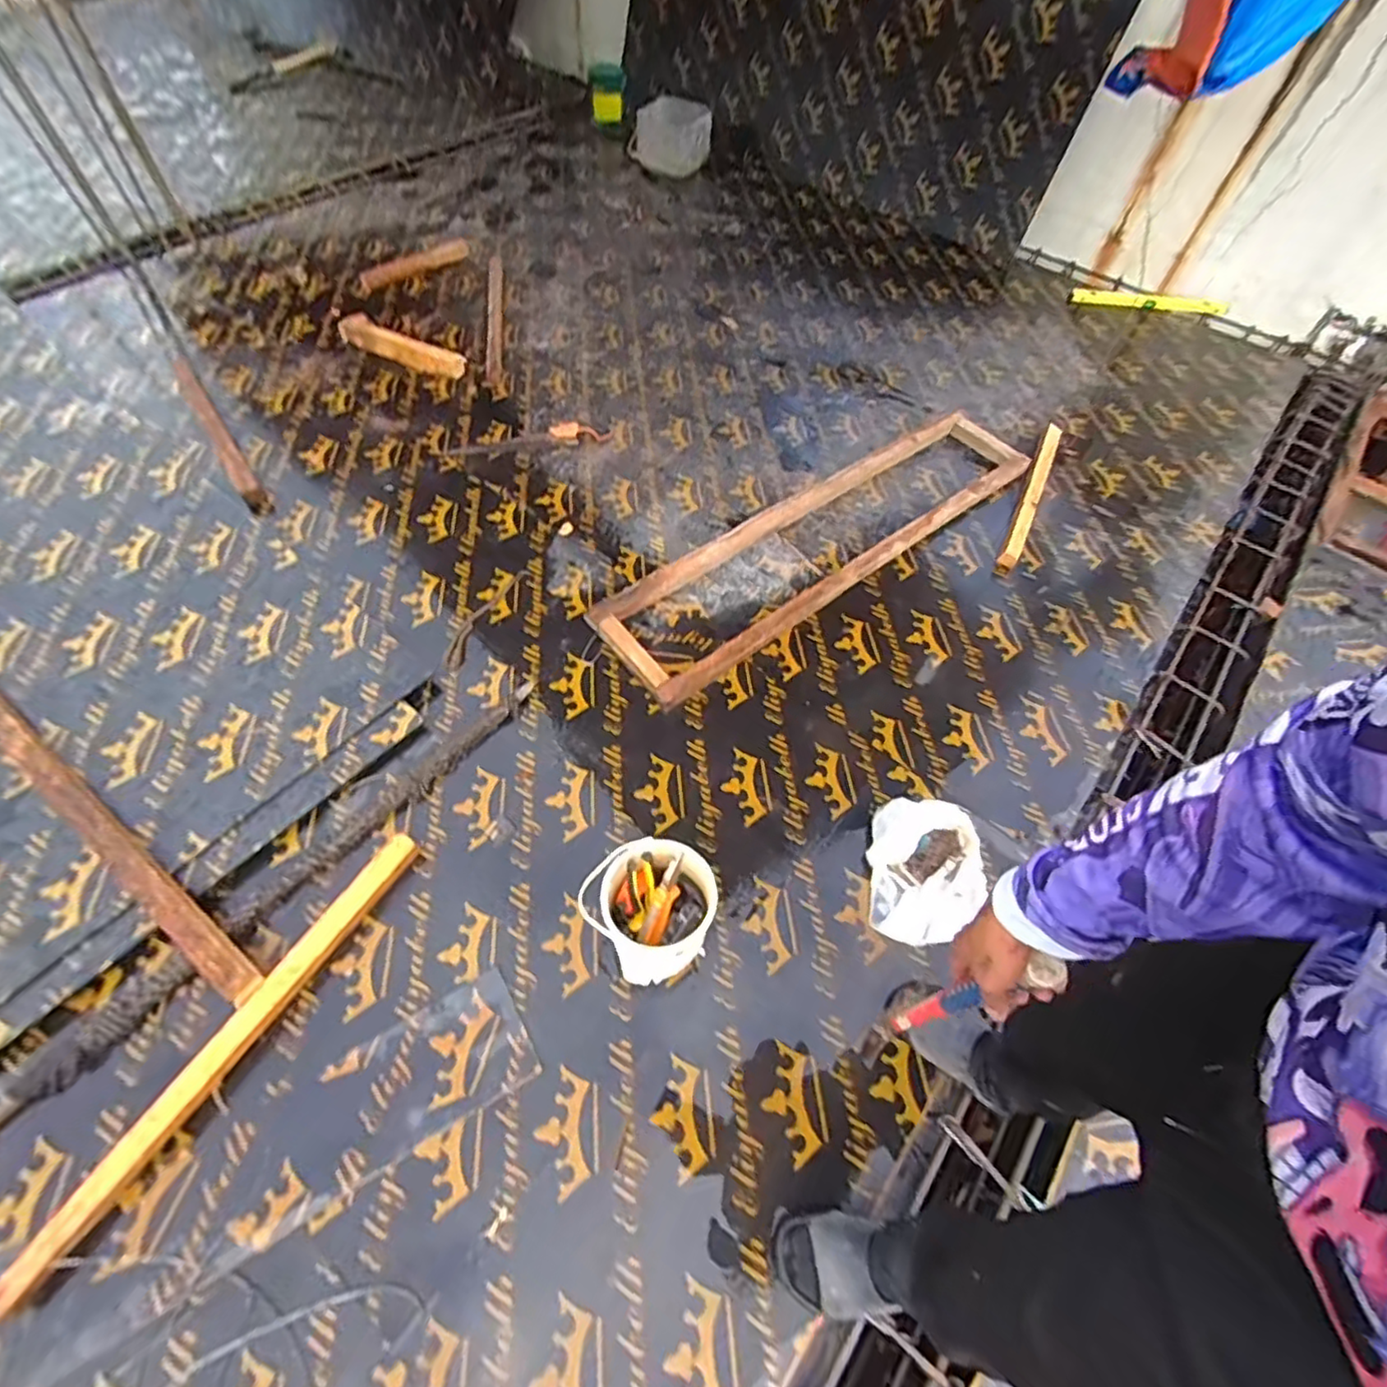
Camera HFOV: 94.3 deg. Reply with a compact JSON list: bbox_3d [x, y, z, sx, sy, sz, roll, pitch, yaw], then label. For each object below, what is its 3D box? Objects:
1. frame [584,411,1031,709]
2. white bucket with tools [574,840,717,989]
[{"bbox_3d":[0.380,-0.429,1.706,1.395,0.077,0.332,-35,65,-23],"label":"frame"},{"bbox_3d":[-0.063,0.369,1.086,0.182,0.192,0.183,-36,66,-24],"label":"white bucket with tools"}]

